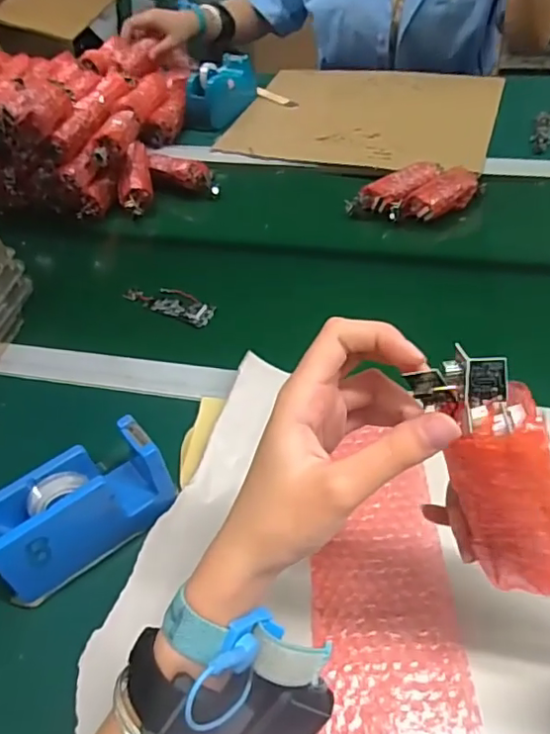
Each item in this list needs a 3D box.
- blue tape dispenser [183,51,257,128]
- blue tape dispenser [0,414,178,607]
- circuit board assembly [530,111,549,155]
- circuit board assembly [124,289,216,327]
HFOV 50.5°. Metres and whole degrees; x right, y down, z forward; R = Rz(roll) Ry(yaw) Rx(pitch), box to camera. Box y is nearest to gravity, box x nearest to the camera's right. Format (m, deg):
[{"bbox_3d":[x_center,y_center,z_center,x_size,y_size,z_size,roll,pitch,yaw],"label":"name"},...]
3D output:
[{"bbox_3d":[-0.088,-0.451,0.938,0.067,0.063,0.148,15,51,18],"label":"blue tape dispenser"},{"bbox_3d":[-0.141,0.106,0.431,0.127,0.079,0.055,-30,52,-20],"label":"blue tape dispenser"},{"bbox_3d":[0.389,-0.341,0.843,0.031,0.016,0.103,16,52,19],"label":"circuit board assembly"},{"bbox_3d":[-0.116,-0.072,0.645,0.110,0.010,0.038,19,53,21],"label":"circuit board assembly"}]

